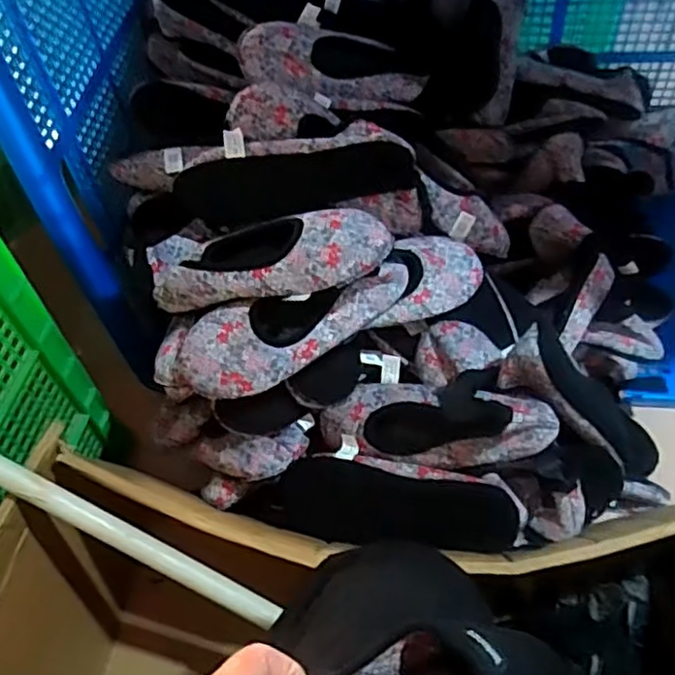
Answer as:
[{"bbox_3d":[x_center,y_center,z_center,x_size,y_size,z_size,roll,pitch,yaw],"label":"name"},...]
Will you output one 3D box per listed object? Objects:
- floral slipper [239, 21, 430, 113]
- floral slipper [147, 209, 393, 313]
[{"bbox_3d":[0.007,-0.335,0.837,0.253,0.072,0.081,0,49,-29],"label":"floral slipper"},{"bbox_3d":[-0.082,-0.087,0.682,0.273,0.049,0.111,-5,52,23],"label":"floral slipper"}]

